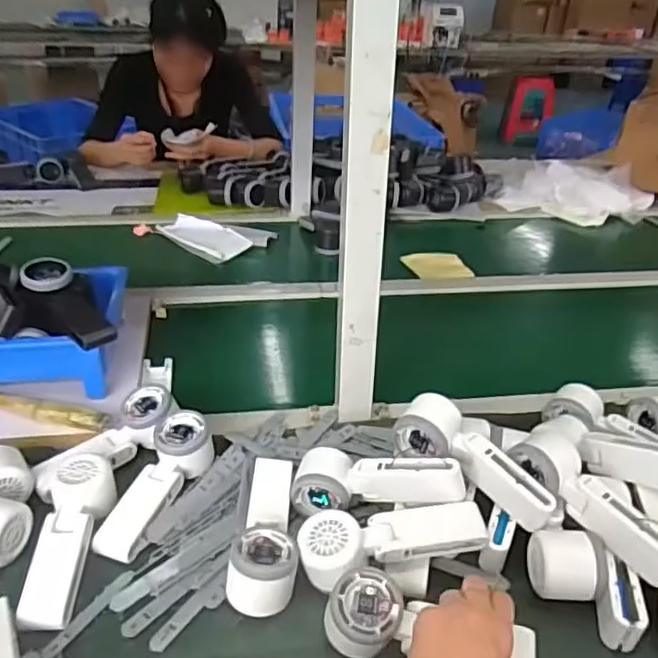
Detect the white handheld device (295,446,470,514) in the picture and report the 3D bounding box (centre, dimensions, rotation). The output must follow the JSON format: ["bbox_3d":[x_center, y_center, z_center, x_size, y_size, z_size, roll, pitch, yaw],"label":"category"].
[{"bbox_3d":[0.047,0.150,0.625,0.167,0.047,0.060,-5,28,20],"label":"white handheld device"}]

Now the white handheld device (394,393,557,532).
[{"bbox_3d":[0.142,0.131,0.623,0.167,0.053,0.052,36,43,22],"label":"white handheld device"}]

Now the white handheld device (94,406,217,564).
[{"bbox_3d":[-0.172,0.151,0.637,0.056,0.044,0.161,10,32,12],"label":"white handheld device"}]

